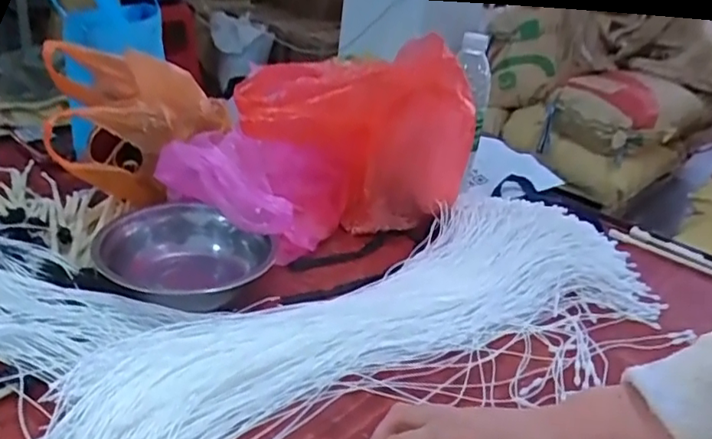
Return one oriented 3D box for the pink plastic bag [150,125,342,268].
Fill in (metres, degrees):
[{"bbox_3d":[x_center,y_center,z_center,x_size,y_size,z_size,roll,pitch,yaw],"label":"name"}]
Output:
[{"bbox_3d":[-0.090,-0.026,0.630,0.135,0.109,0.237,23,10,27],"label":"pink plastic bag"}]

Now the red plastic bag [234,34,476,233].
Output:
[{"bbox_3d":[0.001,-0.107,0.667,0.259,0.198,0.125,-3,30,-18],"label":"red plastic bag"}]

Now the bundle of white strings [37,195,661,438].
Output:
[{"bbox_3d":[0.030,0.078,0.550,0.594,0.030,0.218,-12,33,-31],"label":"bundle of white strings"}]

